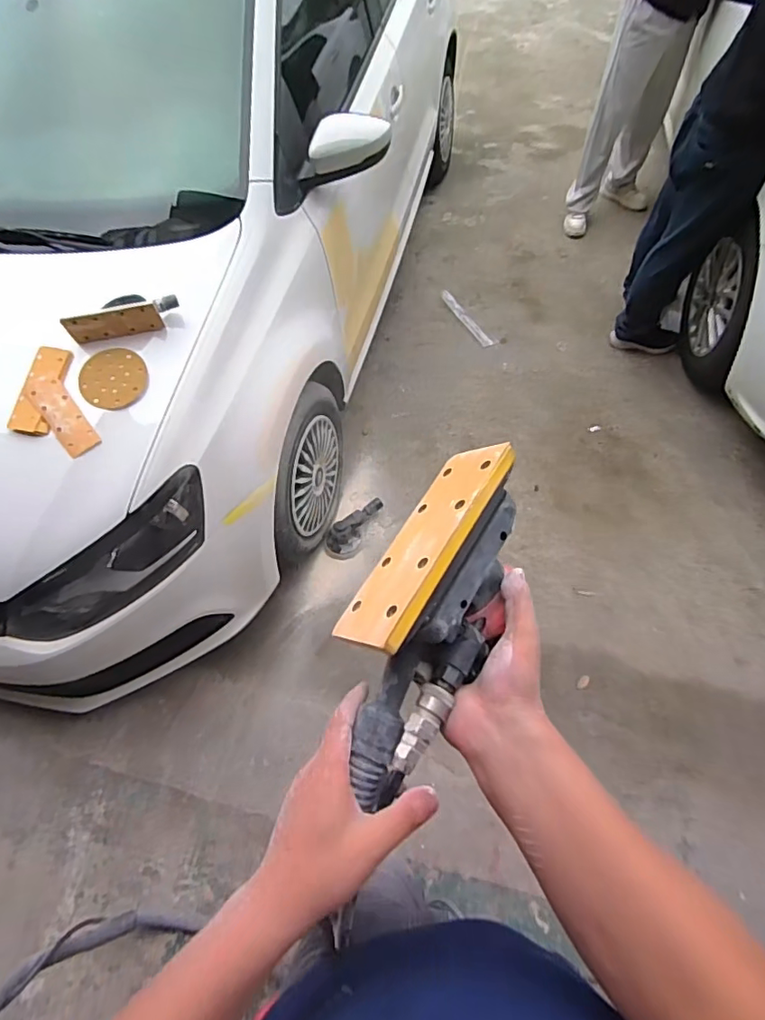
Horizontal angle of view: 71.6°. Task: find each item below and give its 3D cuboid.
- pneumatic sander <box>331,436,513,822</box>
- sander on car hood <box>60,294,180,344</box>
[{"bbox_3d":[0.042,0.074,0.429,0.085,0.106,0.278,1,50,52],"label":"pneumatic sander"},{"bbox_3d":[-0.582,-0.434,1.195,0.248,0.060,0.059,-15,59,-2],"label":"sander on car hood"}]

